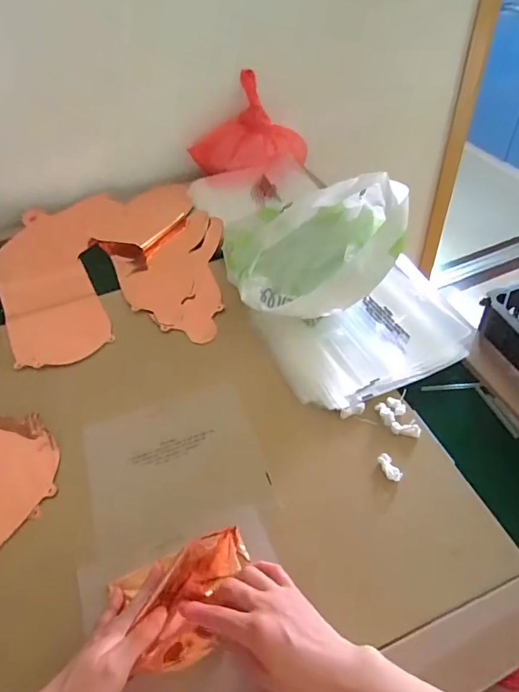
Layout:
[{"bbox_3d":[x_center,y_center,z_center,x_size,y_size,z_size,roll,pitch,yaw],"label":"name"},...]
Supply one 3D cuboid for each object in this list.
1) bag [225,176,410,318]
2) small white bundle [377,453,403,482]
[{"bbox_3d":[0.094,-0.151,0.671,0.206,0.161,0.235,13,51,16],"label":"bag"},{"bbox_3d":[0.144,0.135,0.516,0.016,0.005,0.035,-18,49,-11],"label":"small white bundle"}]

